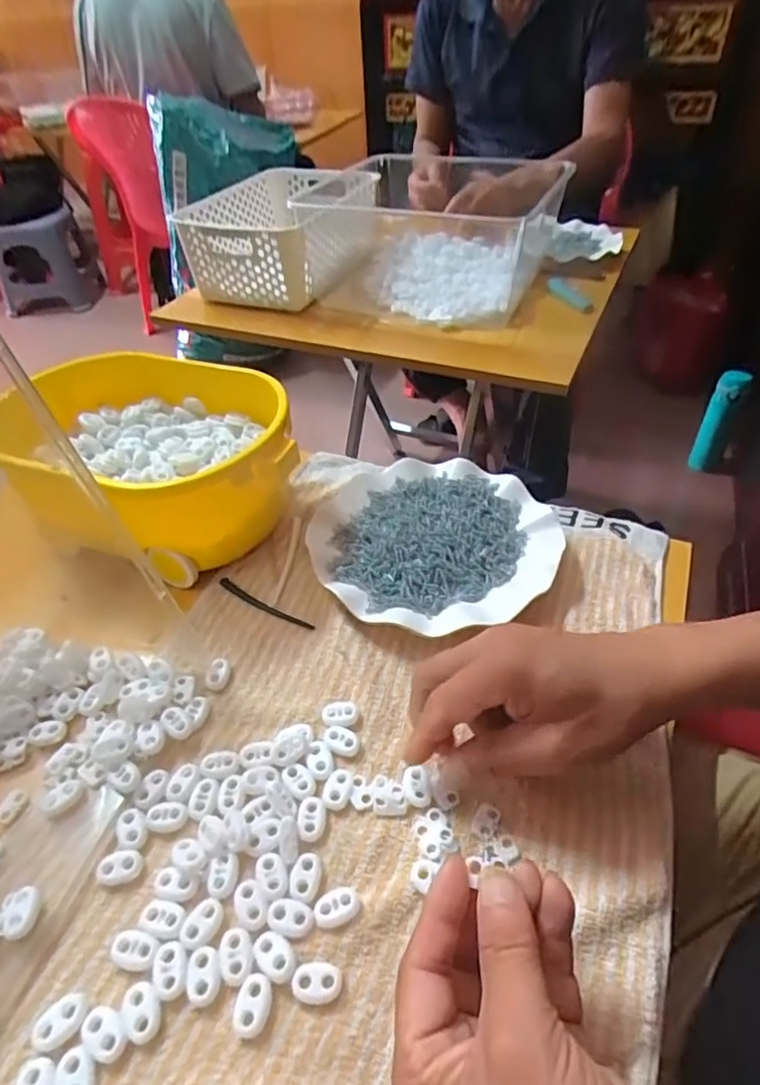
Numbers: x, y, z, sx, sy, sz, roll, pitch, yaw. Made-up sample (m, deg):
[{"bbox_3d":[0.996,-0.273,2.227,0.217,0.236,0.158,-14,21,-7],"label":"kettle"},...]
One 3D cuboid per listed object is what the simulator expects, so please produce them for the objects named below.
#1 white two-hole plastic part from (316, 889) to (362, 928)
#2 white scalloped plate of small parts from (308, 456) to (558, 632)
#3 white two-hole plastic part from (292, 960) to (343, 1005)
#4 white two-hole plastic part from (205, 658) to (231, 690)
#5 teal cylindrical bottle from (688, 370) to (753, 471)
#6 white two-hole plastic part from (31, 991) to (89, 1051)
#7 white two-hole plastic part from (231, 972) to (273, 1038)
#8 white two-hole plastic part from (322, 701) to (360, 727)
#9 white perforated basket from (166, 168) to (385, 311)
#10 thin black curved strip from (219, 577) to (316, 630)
[{"bbox_3d":[-0.020,0.178,0.288,0.022,0.005,0.015,-13,44,-8],"label":"white two-hole plastic part"},{"bbox_3d":[0.041,-0.003,0.457,0.179,0.022,0.170,-3,44,3],"label":"white scalloped plate of small parts"},{"bbox_3d":[-0.028,0.199,0.268,0.022,0.005,0.016,1,44,7],"label":"white two-hole plastic part"},{"bbox_3d":[-0.106,0.087,0.388,0.015,0.008,0.021,-2,44,3],"label":"white two-hole plastic part"},{"bbox_3d":[0.756,-0.257,1.330,0.066,0.250,0.057,21,48,24],"label":"teal cylindrical bottle"},{"bbox_3d":[-0.141,0.212,0.262,0.023,0.004,0.016,-36,52,-28],"label":"white two-hole plastic part"},{"bbox_3d":[-0.056,0.206,0.263,0.016,0.005,0.022,11,46,16],"label":"white two-hole plastic part"},{"bbox_3d":[-0.024,0.106,0.364,0.022,0.005,0.016,-2,44,4],"label":"white two-hole plastic part"},{"bbox_3d":[-0.140,-0.469,0.897,0.229,0.103,0.313,9,45,14],"label":"white perforated basket"},{"bbox_3d":[-0.086,0.045,0.436,0.088,0.004,0.010,23,51,26],"label":"thin black curved strip"}]

